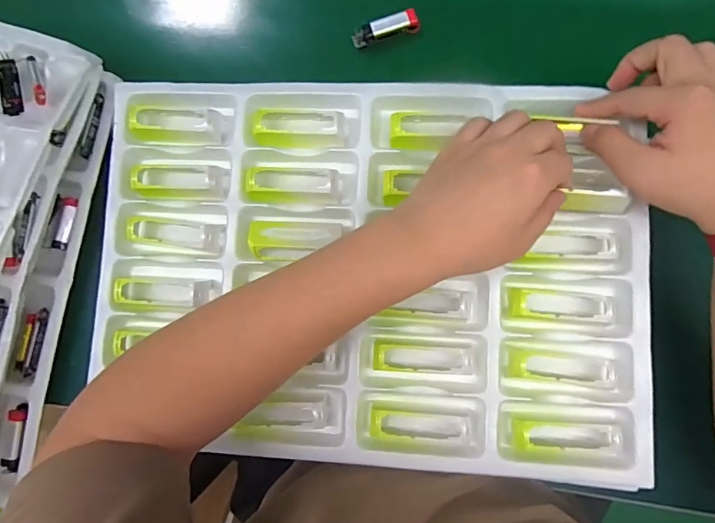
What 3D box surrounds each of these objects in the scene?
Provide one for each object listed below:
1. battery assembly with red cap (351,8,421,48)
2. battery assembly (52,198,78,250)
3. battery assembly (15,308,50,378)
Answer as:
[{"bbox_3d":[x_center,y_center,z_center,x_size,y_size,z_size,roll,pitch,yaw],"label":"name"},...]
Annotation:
[{"bbox_3d":[0.029,-0.243,0.468,0.070,0.015,0.018,-14,83,4],"label":"battery assembly with red cap"},{"bbox_3d":[-0.307,-0.040,0.473,0.010,0.013,0.055,11,85,6],"label":"battery assembly"},{"bbox_3d":[-0.329,0.083,0.455,0.014,0.017,0.068,17,86,7],"label":"battery assembly"}]

